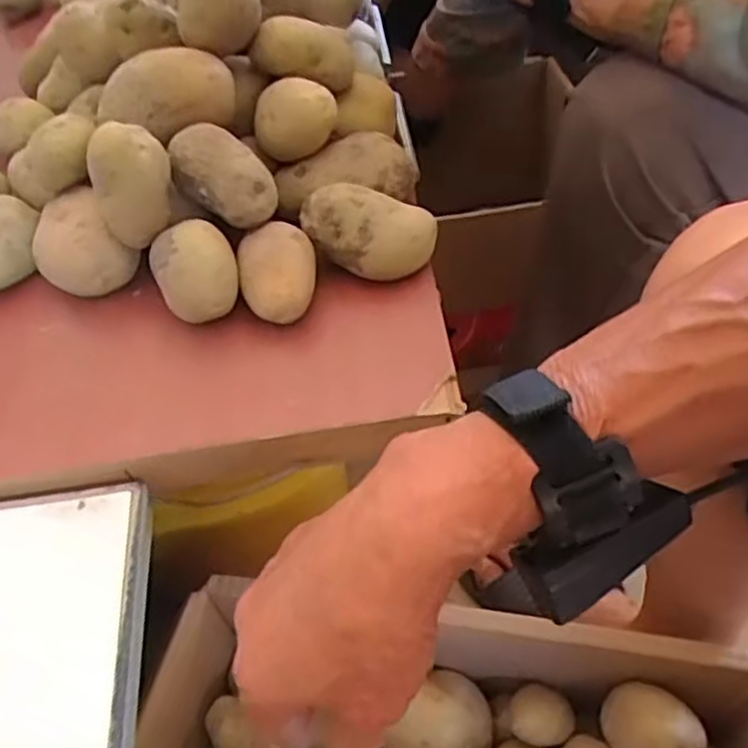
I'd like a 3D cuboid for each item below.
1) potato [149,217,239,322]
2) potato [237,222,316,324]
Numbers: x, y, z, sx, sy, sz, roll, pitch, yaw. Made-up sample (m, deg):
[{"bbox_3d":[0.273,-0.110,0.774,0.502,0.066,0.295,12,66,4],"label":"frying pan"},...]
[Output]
[{"bbox_3d":[-0.106,-0.057,0.448,0.048,0.054,0.045,-2,53,3],"label":"potato"},{"bbox_3d":[-0.058,-0.059,0.449,0.045,0.040,0.052,-12,53,-5],"label":"potato"}]

